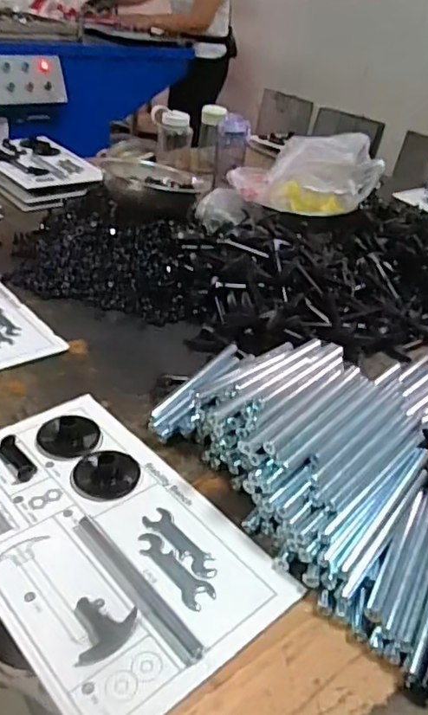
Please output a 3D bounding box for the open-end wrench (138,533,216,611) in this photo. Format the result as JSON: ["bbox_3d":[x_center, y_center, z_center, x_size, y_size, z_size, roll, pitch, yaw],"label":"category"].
[{"bbox_3d":[-0.038,0.196,0.541,0.028,0.004,0.092,-22,42,-37],"label":"open-end wrench"}]

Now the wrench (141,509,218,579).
[{"bbox_3d":[-0.031,0.179,0.563,0.029,0.004,0.094,-23,43,-38],"label":"wrench"}]

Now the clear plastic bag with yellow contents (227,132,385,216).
[{"bbox_3d":[0.185,-0.393,1.189,0.263,0.137,0.176,-4,34,-16],"label":"clear plastic bag with yellow contents"}]

